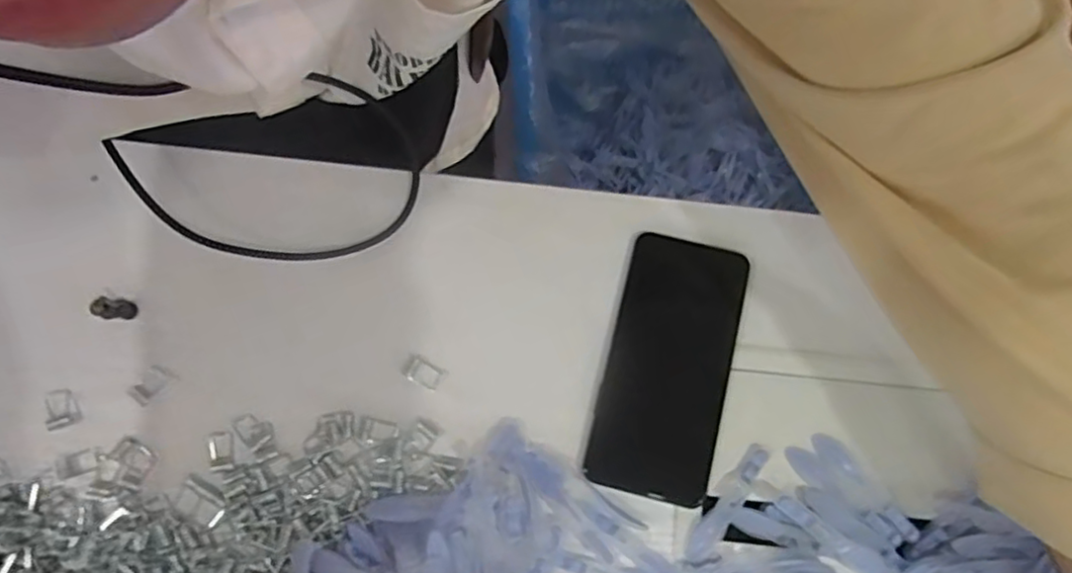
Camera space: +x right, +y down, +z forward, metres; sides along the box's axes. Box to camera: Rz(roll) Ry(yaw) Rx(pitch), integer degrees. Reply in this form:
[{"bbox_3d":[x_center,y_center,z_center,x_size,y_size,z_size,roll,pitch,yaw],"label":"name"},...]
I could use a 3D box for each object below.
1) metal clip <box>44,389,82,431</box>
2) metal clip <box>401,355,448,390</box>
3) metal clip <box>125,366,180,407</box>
[{"bbox_3d":[-0.295,0.076,0.408,0.020,0.004,0.025,-17,79,-4],"label":"metal clip"},{"bbox_3d":[-0.071,0.055,0.416,0.026,0.004,0.016,28,79,5],"label":"metal clip"},{"bbox_3d":[-0.240,0.062,0.410,0.017,0.004,0.026,38,80,6],"label":"metal clip"}]

